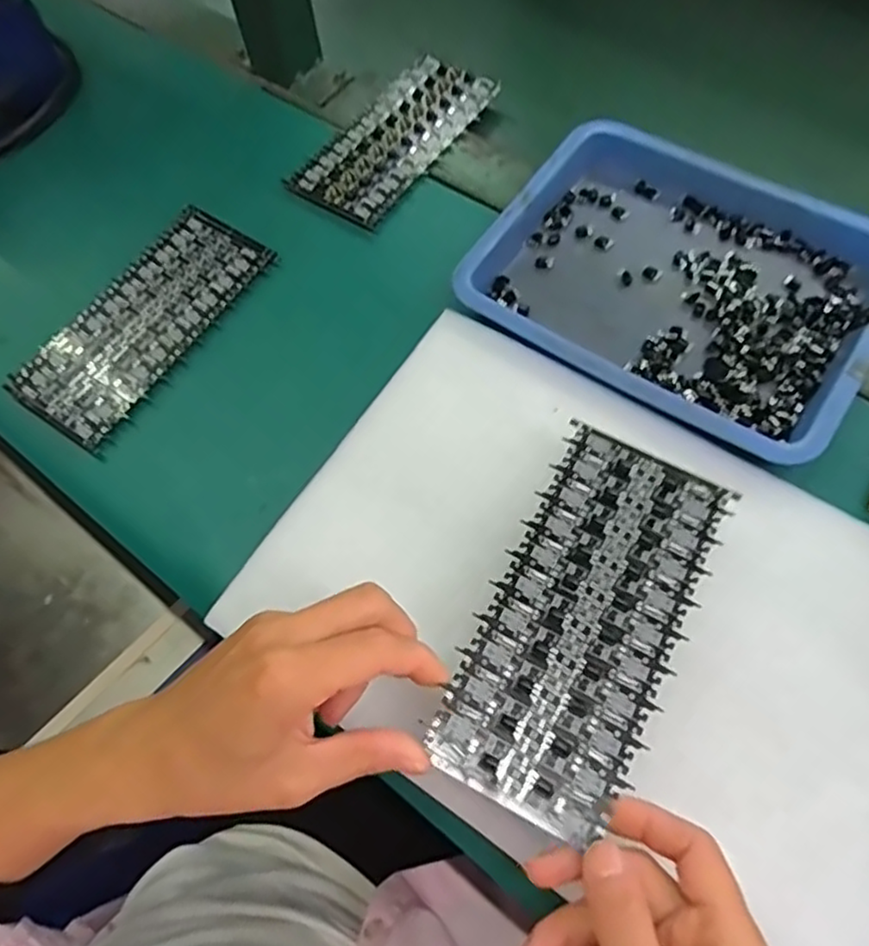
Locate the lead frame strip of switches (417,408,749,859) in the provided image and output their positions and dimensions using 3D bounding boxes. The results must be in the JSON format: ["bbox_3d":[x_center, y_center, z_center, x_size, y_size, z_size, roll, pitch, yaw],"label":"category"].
[{"bbox_3d":[0.064,0.058,0.286,0.079,0.008,0.162,24,66,14],"label":"lead frame strip of switches"}]

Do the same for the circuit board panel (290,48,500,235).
[{"bbox_3d":[-0.025,-0.238,0.484,0.071,0.007,0.159,33,69,18],"label":"circuit board panel"}]

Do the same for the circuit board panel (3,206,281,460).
[{"bbox_3d":[-0.180,-0.096,0.430,0.077,0.010,0.169,29,68,17],"label":"circuit board panel"}]

